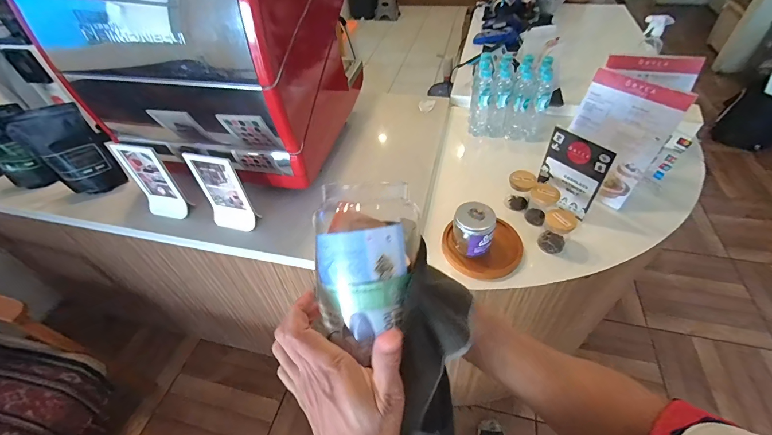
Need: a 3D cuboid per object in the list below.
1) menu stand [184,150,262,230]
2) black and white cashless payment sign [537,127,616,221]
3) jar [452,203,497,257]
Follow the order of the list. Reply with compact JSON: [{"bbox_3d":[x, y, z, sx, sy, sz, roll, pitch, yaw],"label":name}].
[{"bbox_3d":[-0.384,-0.055,0.795,0.118,0.193,0.040,13,49,16],"label":"menu stand"},{"bbox_3d":[0.446,-0.106,0.823,0.010,0.195,0.141,-30,51,-22],"label":"black and white cashless payment sign"},{"bbox_3d":[0.199,0.028,0.771,0.086,0.096,0.079,16,50,18],"label":"jar"}]

